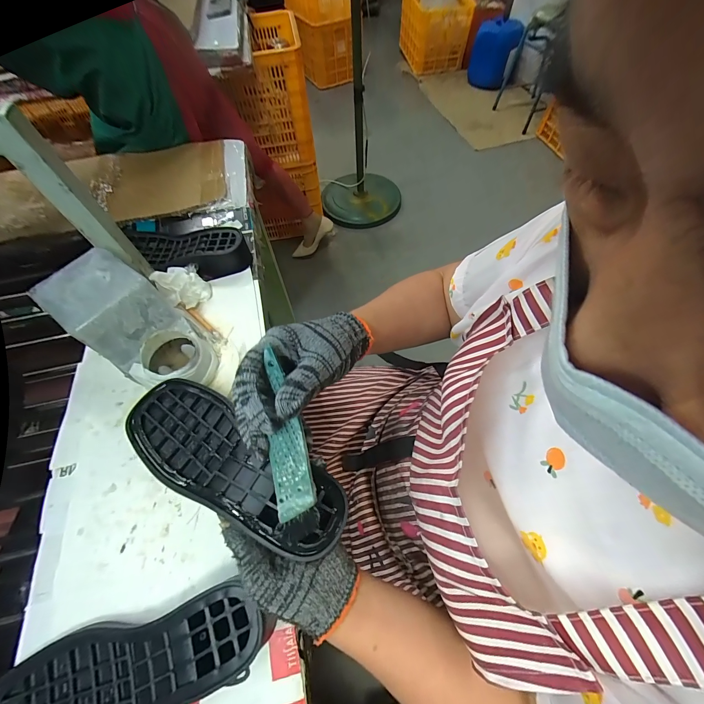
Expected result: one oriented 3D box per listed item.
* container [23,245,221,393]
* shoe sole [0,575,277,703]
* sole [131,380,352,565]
[{"bbox_3d":[-0.279,-0.034,0.398,0.194,0.109,0.111,37,68,20],"label":"container"},{"bbox_3d":[-0.196,0.277,0.263,0.254,0.046,0.085,-20,62,-9],"label":"shoe sole"},{"bbox_3d":[-0.122,0.095,0.279,0.250,0.028,0.087,22,64,27],"label":"sole"}]

